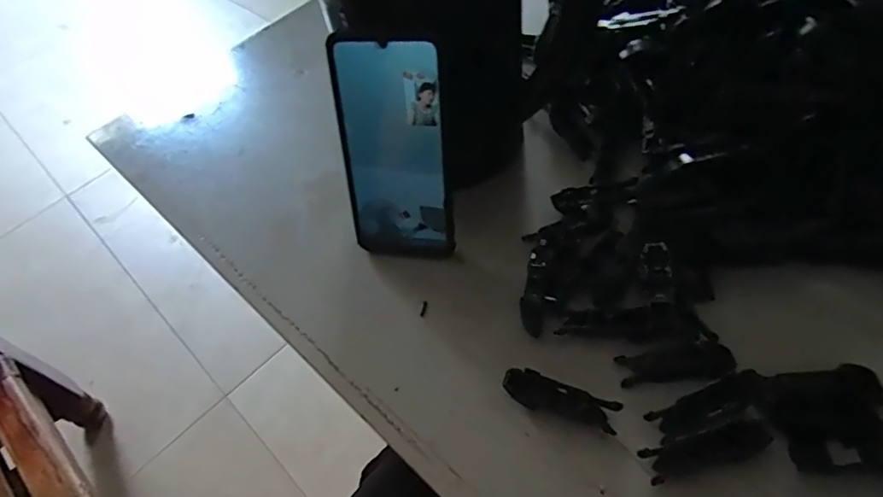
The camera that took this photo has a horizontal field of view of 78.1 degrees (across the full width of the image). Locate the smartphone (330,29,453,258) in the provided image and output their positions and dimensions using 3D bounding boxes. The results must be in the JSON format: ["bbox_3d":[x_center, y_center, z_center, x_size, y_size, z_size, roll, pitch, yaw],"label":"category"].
[{"bbox_3d":[-0.034,-0.063,0.390,0.074,0.165,0.007,3,36,10],"label":"smartphone"}]

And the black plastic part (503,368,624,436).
[{"bbox_3d":[0.076,0.095,0.346,0.071,0.012,0.019,12,57,18],"label":"black plastic part"}]

